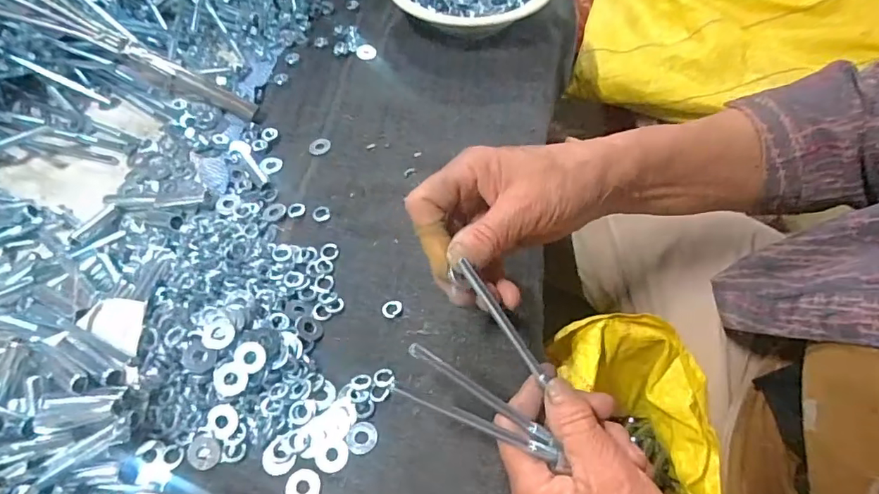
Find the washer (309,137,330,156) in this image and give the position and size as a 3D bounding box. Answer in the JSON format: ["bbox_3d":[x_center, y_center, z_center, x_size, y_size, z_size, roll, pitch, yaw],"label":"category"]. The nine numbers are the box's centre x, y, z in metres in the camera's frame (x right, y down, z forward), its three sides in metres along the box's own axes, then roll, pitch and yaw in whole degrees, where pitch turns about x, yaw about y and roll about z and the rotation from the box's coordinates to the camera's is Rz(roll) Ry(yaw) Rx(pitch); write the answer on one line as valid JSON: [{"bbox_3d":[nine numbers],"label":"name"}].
[{"bbox_3d":[-0.102,-0.087,0.441,0.019,0.004,0.017,-9,56,-8],"label":"washer"}]

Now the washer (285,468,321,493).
[{"bbox_3d":[-0.077,0.136,0.291,0.019,0.004,0.019,1,55,-1],"label":"washer"}]

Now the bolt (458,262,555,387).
[{"bbox_3d":[0.035,0.041,0.283,0.007,0.006,0.081,-38,98,-24],"label":"bolt"}]

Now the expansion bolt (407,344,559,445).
[{"bbox_3d":[0.023,0.076,0.262,0.093,0.006,0.006,37,57,-14],"label":"expansion bolt"}]

